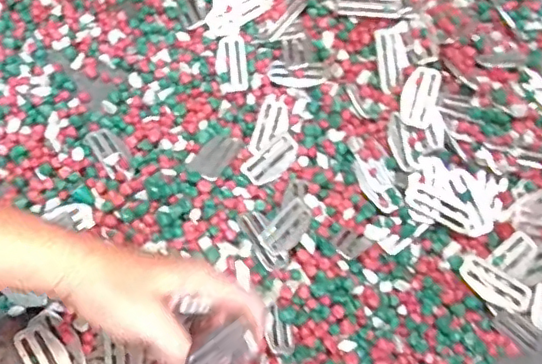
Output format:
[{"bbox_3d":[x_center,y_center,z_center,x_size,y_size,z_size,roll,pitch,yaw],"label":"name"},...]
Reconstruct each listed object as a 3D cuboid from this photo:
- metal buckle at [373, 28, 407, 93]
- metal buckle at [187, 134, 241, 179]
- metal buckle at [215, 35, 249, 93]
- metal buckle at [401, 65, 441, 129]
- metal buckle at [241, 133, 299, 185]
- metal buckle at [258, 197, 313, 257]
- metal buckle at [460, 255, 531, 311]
[{"bbox_3d":[0.110,-0.112,0.536,0.027,0.008,0.059,-2,89,-2],"label":"metal buckle"},{"bbox_3d":[-0.050,-0.024,0.522,0.029,0.004,0.054,29,52,12],"label":"metal buckle"},{"bbox_3d":[-0.039,-0.116,0.566,0.030,0.008,0.055,-9,71,-4],"label":"metal buckle"},{"bbox_3d":[0.136,-0.078,0.528,0.029,0.005,0.058,15,83,14],"label":"metal buckle"},{"bbox_3d":[0.001,-0.020,0.526,0.029,0.006,0.058,42,67,10],"label":"metal buckle"},{"bbox_3d":[0.015,0.038,0.487,0.027,0.005,0.057,37,59,11],"label":"metal buckle"},{"bbox_3d":[0.188,0.086,0.485,0.061,0.004,0.029,33,73,6],"label":"metal buckle"}]

